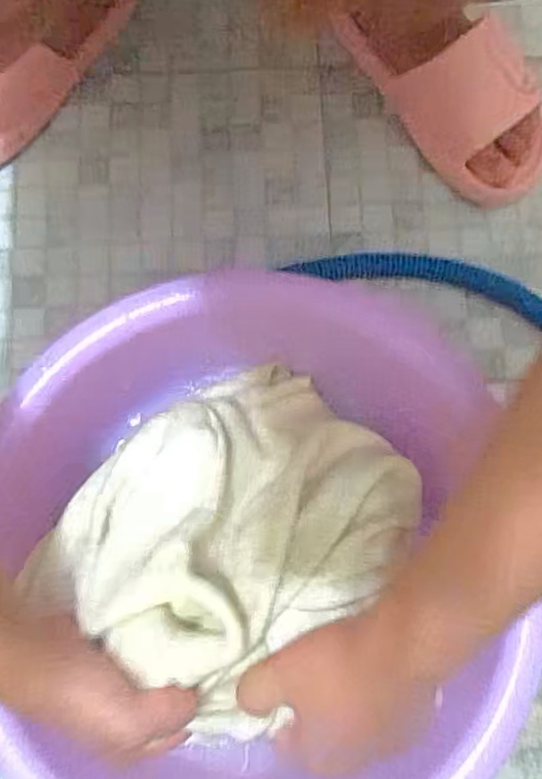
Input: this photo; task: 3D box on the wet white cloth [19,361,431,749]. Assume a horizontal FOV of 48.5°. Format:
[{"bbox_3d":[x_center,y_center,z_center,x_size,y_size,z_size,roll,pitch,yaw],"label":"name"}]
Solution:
[{"bbox_3d":[-0.022,0.082,0.380,0.173,0.117,0.204,38,81,6],"label":"wet white cloth"}]

